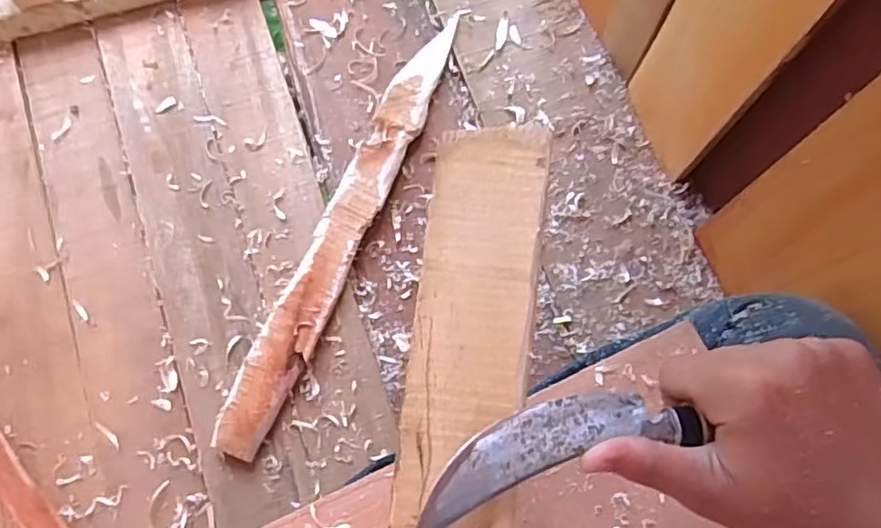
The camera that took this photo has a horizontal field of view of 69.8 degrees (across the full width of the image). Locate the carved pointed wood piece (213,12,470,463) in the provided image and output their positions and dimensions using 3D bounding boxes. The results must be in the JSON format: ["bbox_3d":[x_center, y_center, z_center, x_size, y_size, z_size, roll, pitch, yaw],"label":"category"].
[{"bbox_3d":[-0.088,-0.046,0.619,0.049,0.020,0.474,22,74,7],"label":"carved pointed wood piece"}]

